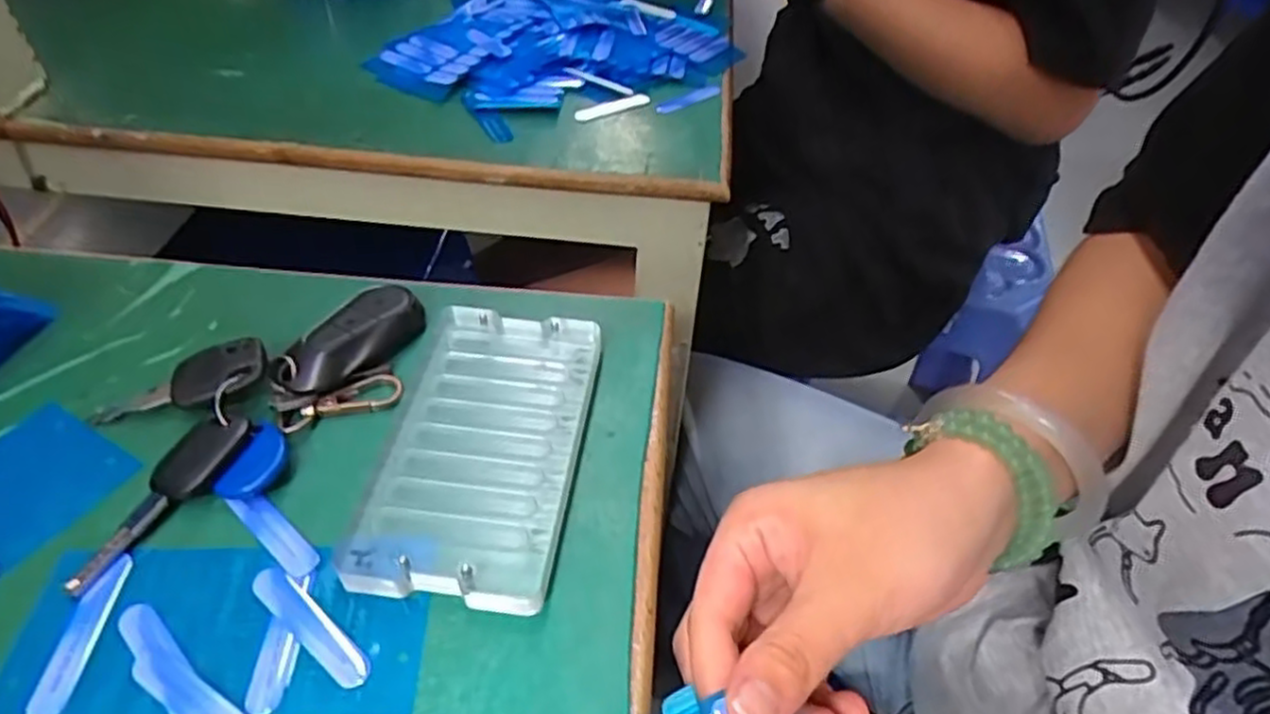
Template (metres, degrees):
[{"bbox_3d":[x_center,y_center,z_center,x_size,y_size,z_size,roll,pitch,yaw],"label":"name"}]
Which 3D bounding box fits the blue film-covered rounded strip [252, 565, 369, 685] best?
[{"bbox_3d":[-0.099,0.081,0.226,0.051,0.004,0.010,31,53,24],"label":"blue film-covered rounded strip"}]

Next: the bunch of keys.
[{"bbox_3d":[-0.137,0.017,0.275,0.129,0.017,0.069,-24,52,-23],"label":"bunch of keys"}]

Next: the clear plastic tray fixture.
[{"bbox_3d":[-0.054,0.031,0.270,0.068,0.013,0.122,8,47,4],"label":"clear plastic tray fixture"}]

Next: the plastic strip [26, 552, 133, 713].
[{"bbox_3d":[-0.167,0.082,0.223,0.011,0.004,0.049,2,46,-1],"label":"plastic strip"}]

